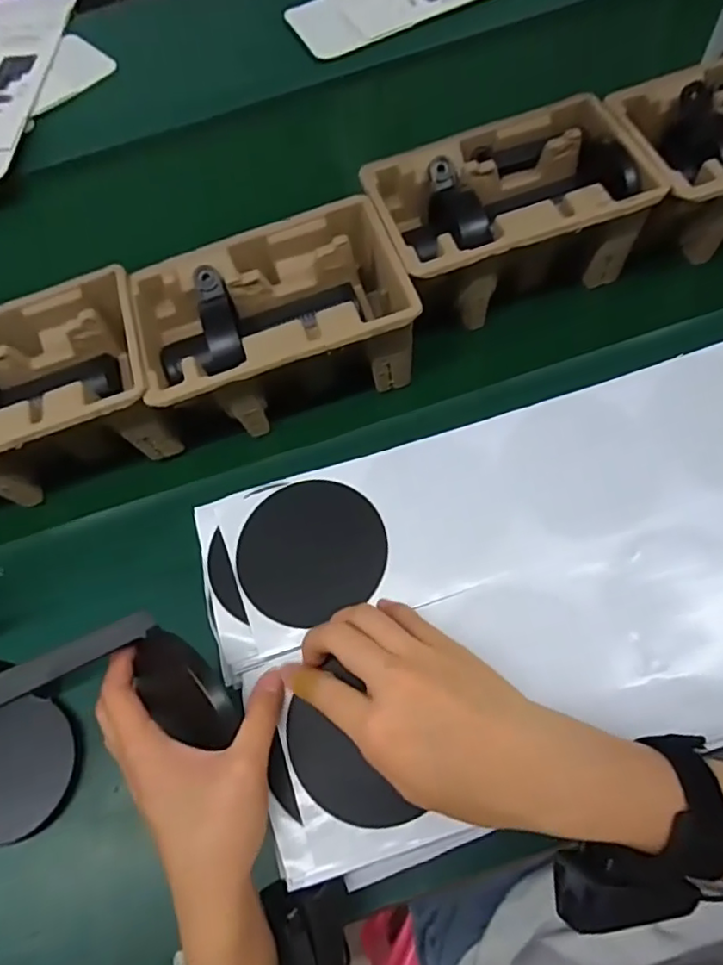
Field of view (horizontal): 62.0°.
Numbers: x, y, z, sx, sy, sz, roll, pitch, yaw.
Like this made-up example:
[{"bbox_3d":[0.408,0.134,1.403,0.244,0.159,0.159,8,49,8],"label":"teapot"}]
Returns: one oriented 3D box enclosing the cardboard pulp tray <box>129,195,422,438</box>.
[{"bbox_3d":[-0.076,-0.139,0.530,0.221,0.100,0.145,-18,68,-5],"label":"cardboard pulp tray"}]

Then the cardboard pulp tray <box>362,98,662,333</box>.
[{"bbox_3d":[0.125,-0.243,0.549,0.222,0.096,0.145,-19,68,-5],"label":"cardboard pulp tray"}]

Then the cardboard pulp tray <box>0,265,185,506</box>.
[{"bbox_3d":[-0.288,-0.072,0.525,0.226,0.104,0.147,-19,68,-5],"label":"cardboard pulp tray"}]

